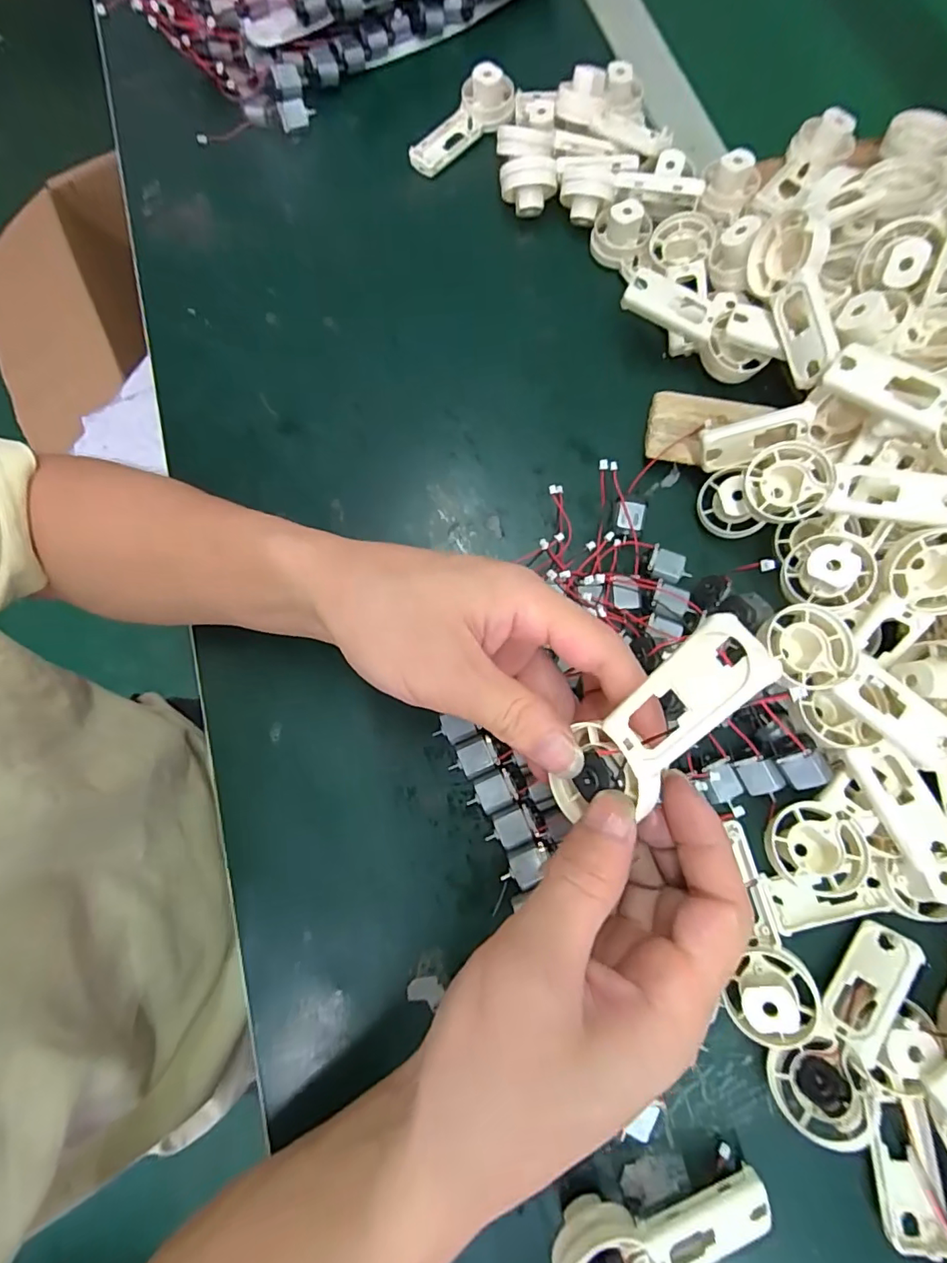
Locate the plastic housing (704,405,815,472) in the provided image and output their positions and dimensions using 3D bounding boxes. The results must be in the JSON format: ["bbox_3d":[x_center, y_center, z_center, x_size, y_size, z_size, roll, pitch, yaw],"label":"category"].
[{"bbox_3d":[0.155,-0.108,0.291,0.057,0.017,0.020,-16,73,20],"label":"plastic housing"}]

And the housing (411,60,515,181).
[{"bbox_3d":[-0.010,-0.374,0.389,0.035,0.031,0.082,42,80,12],"label":"housing"}]

